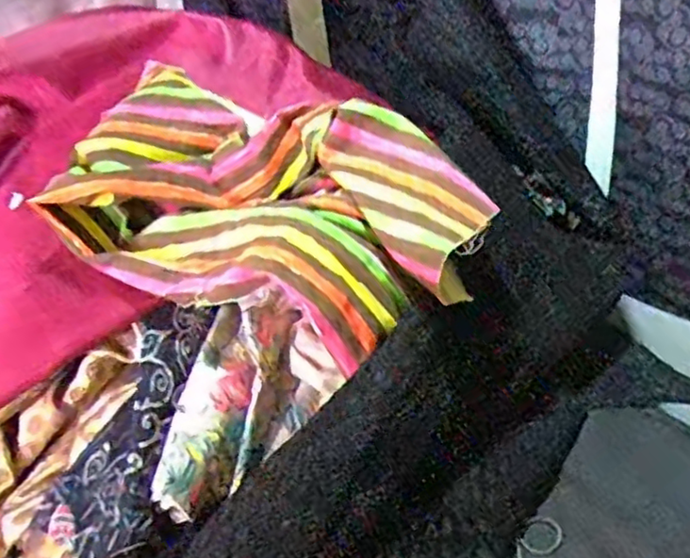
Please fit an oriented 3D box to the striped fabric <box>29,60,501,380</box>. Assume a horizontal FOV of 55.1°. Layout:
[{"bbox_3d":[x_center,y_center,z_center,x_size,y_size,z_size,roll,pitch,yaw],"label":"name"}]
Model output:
[{"bbox_3d":[-0.062,-0.060,0.562,0.345,0.142,0.189,9,36,25],"label":"striped fabric"}]

